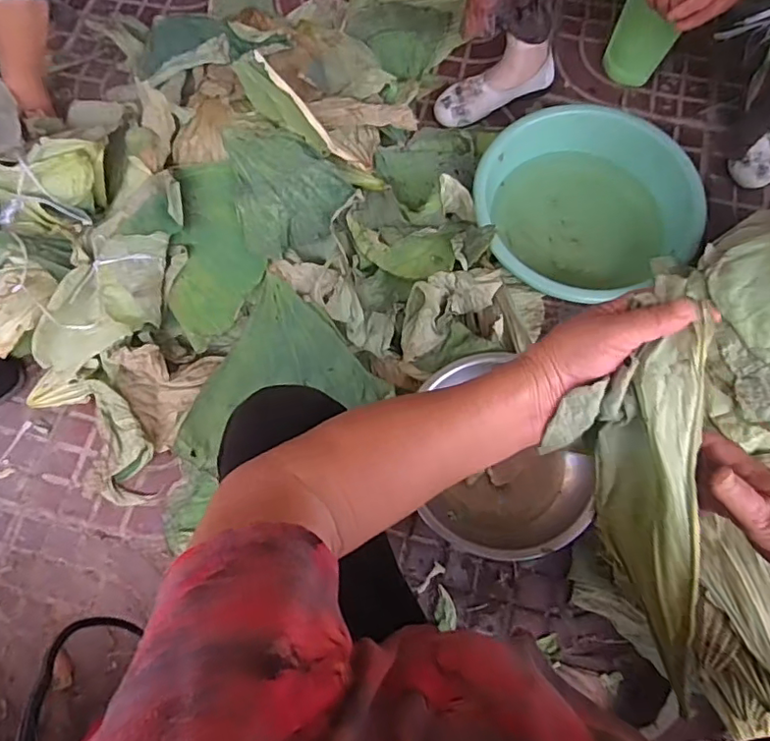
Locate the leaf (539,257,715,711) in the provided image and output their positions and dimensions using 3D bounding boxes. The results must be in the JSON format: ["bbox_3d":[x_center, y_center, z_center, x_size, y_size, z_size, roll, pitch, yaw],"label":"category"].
[{"bbox_3d":[0.173,0.079,0.400,0.089,0.054,0.277,-6,102,-1],"label":"leaf"}]

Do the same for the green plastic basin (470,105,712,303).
[{"bbox_3d":[0.300,-0.263,0.913,0.315,0.124,0.309,0,73,1],"label":"green plastic basin"}]

